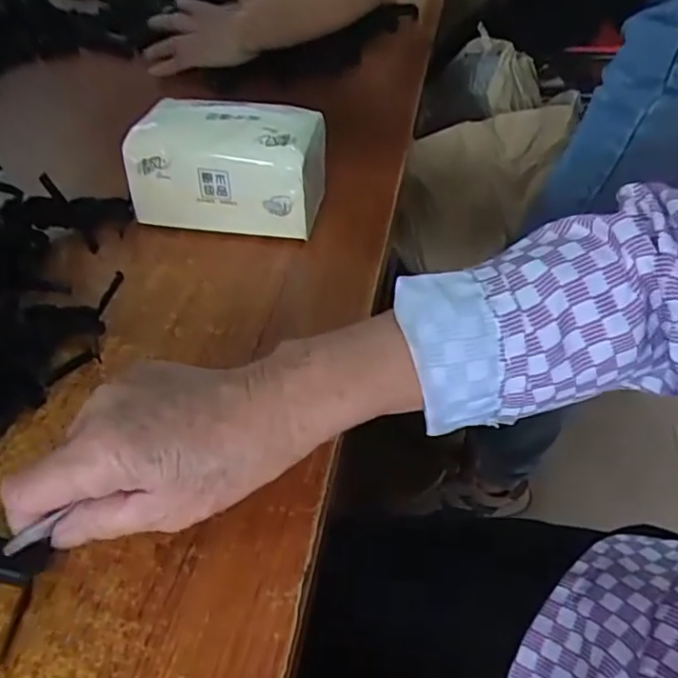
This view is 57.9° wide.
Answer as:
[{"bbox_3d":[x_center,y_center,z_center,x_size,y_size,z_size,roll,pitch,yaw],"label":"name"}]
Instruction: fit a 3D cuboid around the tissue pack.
[{"bbox_3d":[-0.082,-0.132,0.474,0.138,0.085,0.078,7,43,4],"label":"tissue pack"}]

